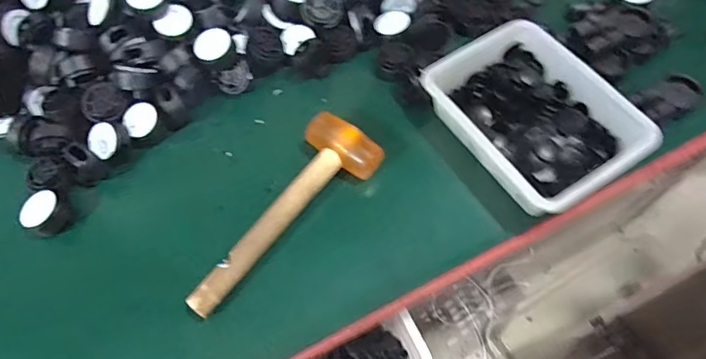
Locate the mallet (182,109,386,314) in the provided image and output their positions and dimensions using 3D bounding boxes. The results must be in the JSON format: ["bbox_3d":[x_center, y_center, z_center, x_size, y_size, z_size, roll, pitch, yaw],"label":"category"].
[{"bbox_3d":[-0.085,0.034,0.566,0.090,0.041,0.280,37,68,21],"label":"mallet"}]

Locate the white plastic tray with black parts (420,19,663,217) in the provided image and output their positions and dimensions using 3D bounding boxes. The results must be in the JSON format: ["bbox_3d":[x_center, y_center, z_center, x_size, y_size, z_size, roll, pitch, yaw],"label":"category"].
[{"bbox_3d":[0.214,-0.078,0.600,0.171,0.065,0.228,-30,63,-14],"label":"white plastic tray with black parts"}]

